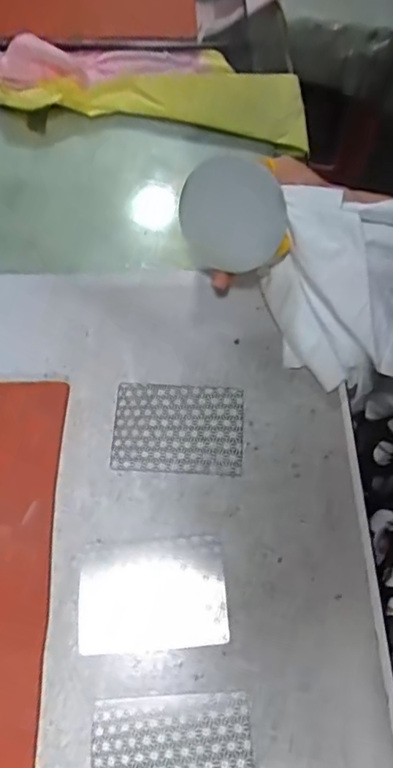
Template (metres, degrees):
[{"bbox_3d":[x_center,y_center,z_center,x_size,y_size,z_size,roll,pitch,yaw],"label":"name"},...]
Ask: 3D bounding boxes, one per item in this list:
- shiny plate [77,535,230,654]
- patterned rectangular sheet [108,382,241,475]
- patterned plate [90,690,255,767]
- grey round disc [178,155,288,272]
[{"bbox_3d":[-0.026,0.125,0.331,0.088,0.004,0.063,-3,67,-3],"label":"shiny plate"},{"bbox_3d":[-0.012,0.029,0.374,0.087,0.004,0.061,3,66,0],"label":"patterned rectangular sheet"},{"bbox_3d":[-0.013,0.204,0.297,0.087,0.004,0.062,-2,67,-2],"label":"patterned plate"},{"bbox_3d":[0.023,-0.116,0.383,0.077,0.079,0.005,17,46,18],"label":"grey round disc"}]

